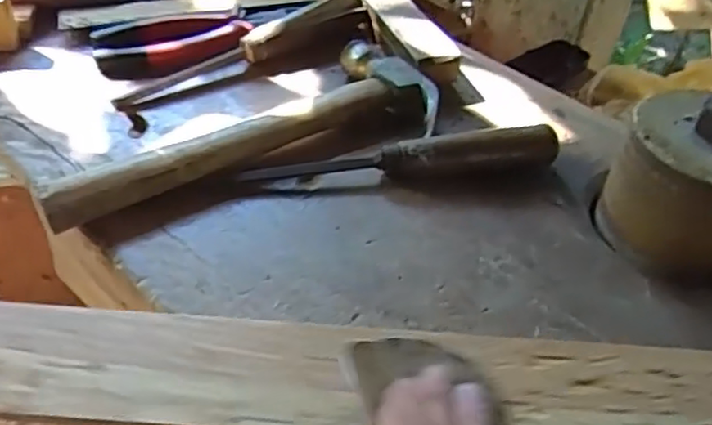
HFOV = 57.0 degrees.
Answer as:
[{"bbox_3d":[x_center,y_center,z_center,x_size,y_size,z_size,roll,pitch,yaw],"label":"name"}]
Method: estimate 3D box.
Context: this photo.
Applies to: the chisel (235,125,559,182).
[{"bbox_3d":[0.032,-0.035,0.441,0.211,0.029,0.021,-5,47,-9],"label":"chisel"}]

